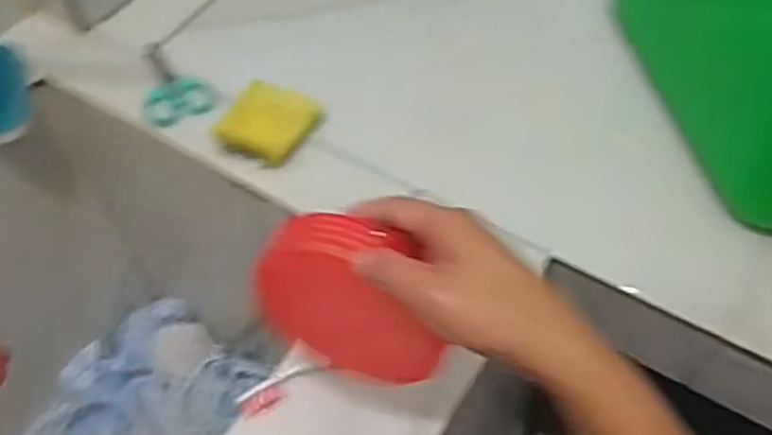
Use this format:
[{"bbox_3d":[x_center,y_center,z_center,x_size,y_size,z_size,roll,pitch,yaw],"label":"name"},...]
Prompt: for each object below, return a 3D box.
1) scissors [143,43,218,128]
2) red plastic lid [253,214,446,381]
[{"bbox_3d":[-0.219,-0.143,0.750,0.069,0.020,0.122,-24,57,-13],"label":"scissors"},{"bbox_3d":[-0.017,0.044,0.439,0.113,0.097,0.026,17,26,1],"label":"red plastic lid"}]

